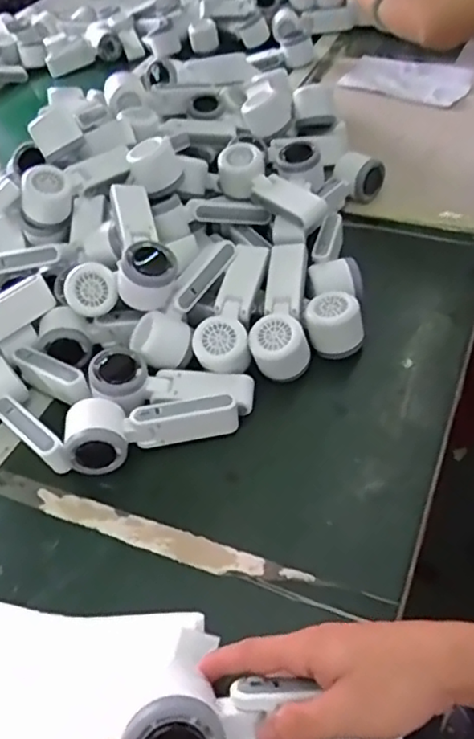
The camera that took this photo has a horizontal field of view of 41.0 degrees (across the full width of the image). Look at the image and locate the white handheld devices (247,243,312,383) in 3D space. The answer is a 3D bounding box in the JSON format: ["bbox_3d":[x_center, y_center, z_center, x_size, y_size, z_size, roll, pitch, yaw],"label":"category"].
[{"bbox_3d":[0.056,-0.068,0.707,0.062,0.054,0.161,3,47,13],"label":"white handheld devices"}]

